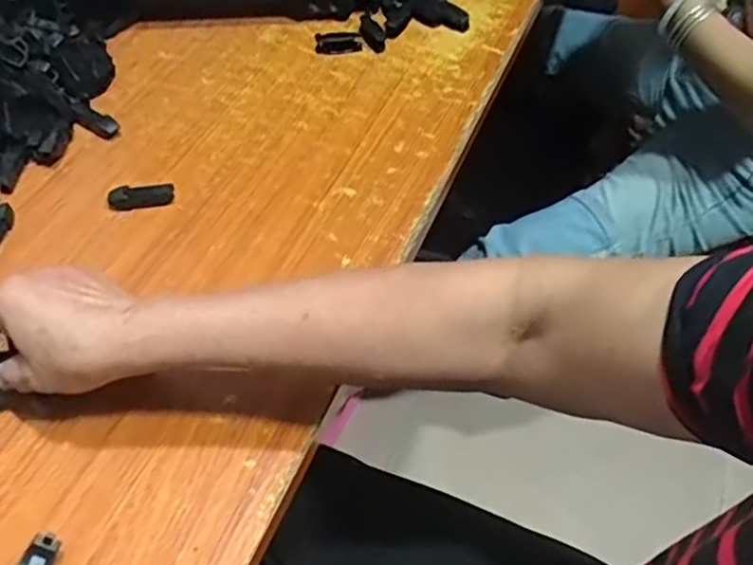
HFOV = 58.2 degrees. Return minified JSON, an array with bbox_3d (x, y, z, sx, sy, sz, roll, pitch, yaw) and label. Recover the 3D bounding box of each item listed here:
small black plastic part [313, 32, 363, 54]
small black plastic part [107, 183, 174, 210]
[{"bbox_3d":[-0.039,-0.250,0.702,0.048,0.013,0.021,-9,54,-10],"label":"small black plastic part"},{"bbox_3d":[-0.196,-0.072,0.564,0.052,0.016,0.016,-14,55,-13],"label":"small black plastic part"}]

